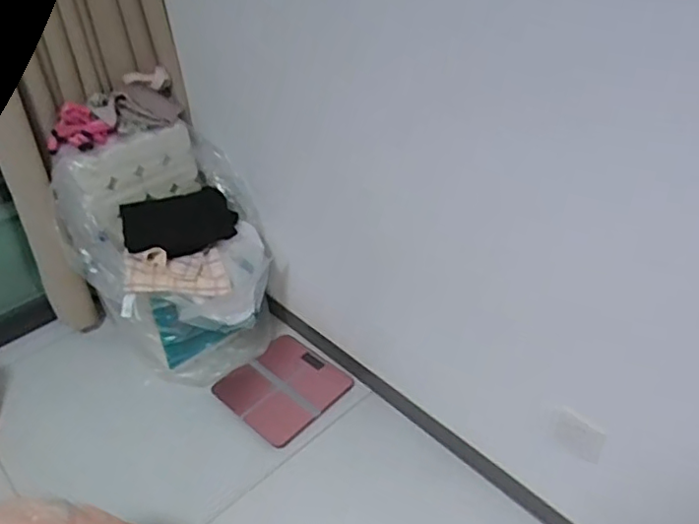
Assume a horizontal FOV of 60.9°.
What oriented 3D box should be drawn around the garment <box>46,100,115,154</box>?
[{"bbox_3d":[-0.649,-0.318,1.428,0.114,0.077,0.118,16,41,21],"label":"garment"}]

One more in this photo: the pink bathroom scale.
[{"bbox_3d":[-0.170,0.313,1.532,0.272,0.022,0.264,29,47,33],"label":"pink bathroom scale"}]

